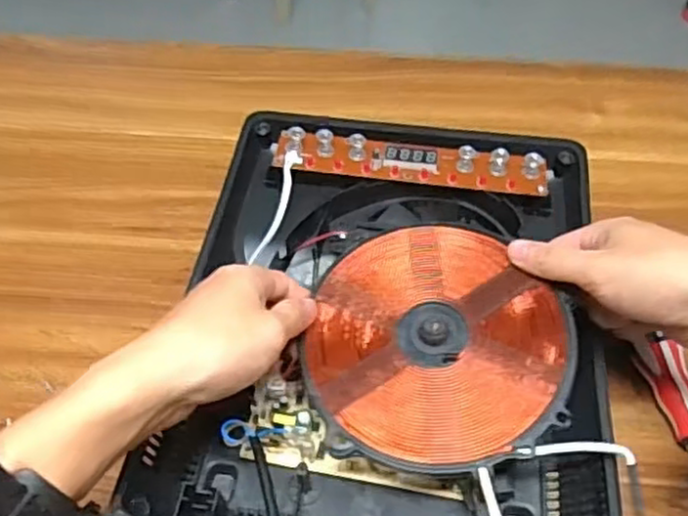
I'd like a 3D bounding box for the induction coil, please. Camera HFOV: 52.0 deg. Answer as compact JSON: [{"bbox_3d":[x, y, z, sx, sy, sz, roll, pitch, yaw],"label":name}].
[{"bbox_3d":[0.056,0.046,0.416,0.147,0.025,0.149,0,51,0],"label":"induction coil"}]

